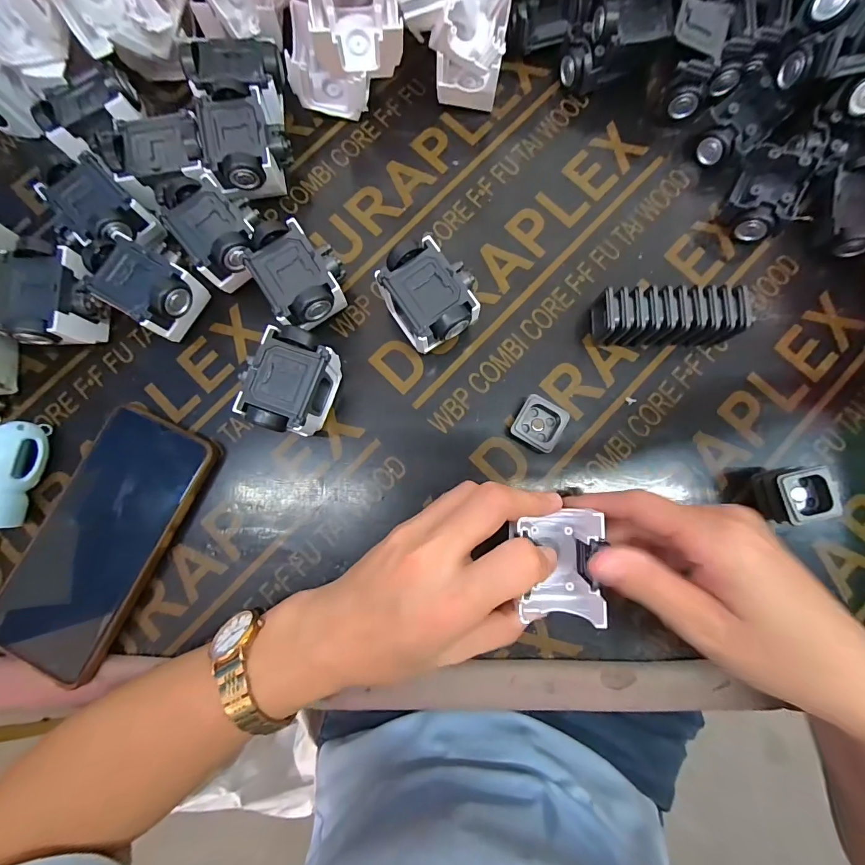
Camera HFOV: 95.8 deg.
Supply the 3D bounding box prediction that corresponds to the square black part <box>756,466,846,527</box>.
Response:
[{"bbox_3d":[0.217,0.038,0.240,0.031,0.034,0.031,-5,82,1],"label":"square black part"}]

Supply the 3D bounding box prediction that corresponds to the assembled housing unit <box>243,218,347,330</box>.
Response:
[{"bbox_3d":[-0.084,-0.099,0.260,0.050,0.044,0.066,-31,83,-2],"label":"assembled housing unit"}]

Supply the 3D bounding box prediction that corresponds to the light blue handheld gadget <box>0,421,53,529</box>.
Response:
[{"bbox_3d":[-0.274,0.027,0.252,0.023,0.030,0.067,6,83,3],"label":"light blue handheld gadget"}]

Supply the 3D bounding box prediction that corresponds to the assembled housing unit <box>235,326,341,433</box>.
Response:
[{"bbox_3d":[-0.088,-0.030,0.249,0.043,0.044,0.060,17,83,4],"label":"assembled housing unit"}]

